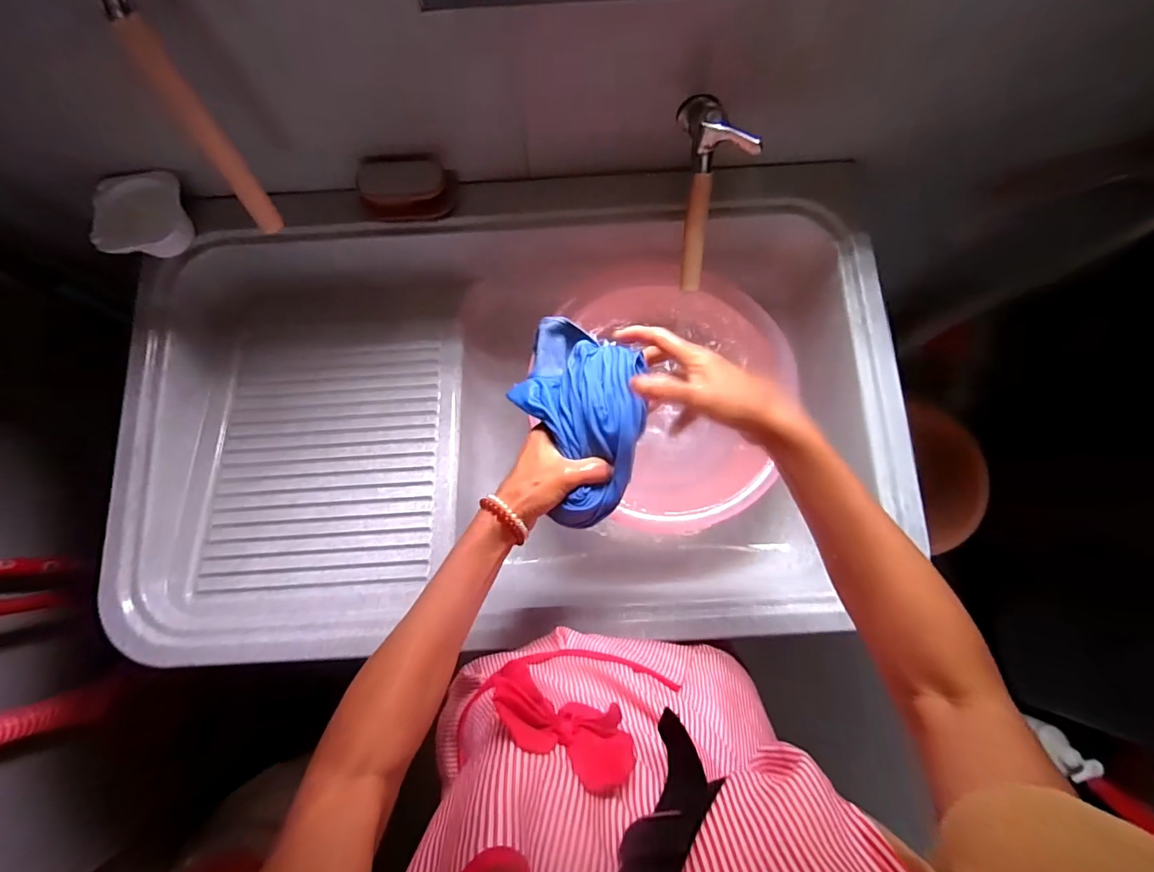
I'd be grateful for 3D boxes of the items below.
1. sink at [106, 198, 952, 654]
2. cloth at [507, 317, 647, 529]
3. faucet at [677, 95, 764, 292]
[{"bbox_3d":[-0.072,-0.029,0.658,0.859,0.215,0.536,-4,80,0],"label":"sink"},{"bbox_3d":[-0.001,-0.015,0.419,0.117,0.047,0.165,20,80,4],"label":"cloth"},{"bbox_3d":[0.147,-0.262,0.549,0.065,0.098,0.204,1,118,1],"label":"faucet"}]

